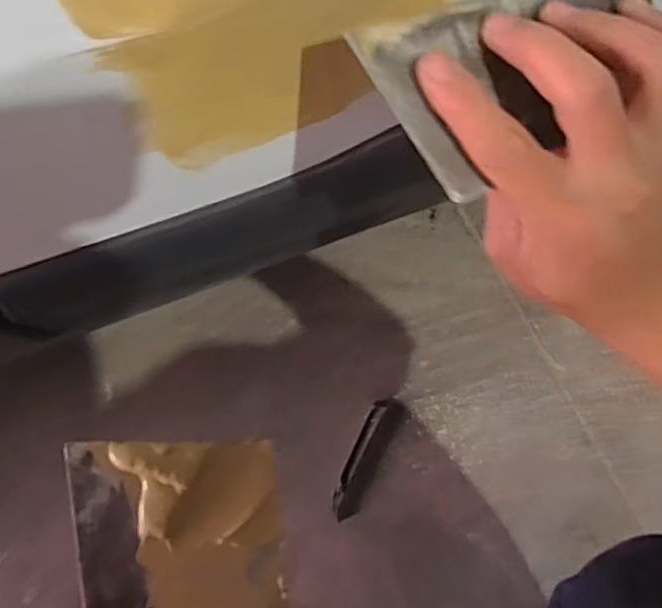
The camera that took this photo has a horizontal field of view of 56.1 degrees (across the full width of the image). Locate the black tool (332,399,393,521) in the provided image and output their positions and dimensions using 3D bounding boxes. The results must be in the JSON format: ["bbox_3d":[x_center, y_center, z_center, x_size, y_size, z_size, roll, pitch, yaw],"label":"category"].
[{"bbox_3d":[0.036,0.183,0.759,0.021,0.016,0.154,22,64,8],"label":"black tool"}]

